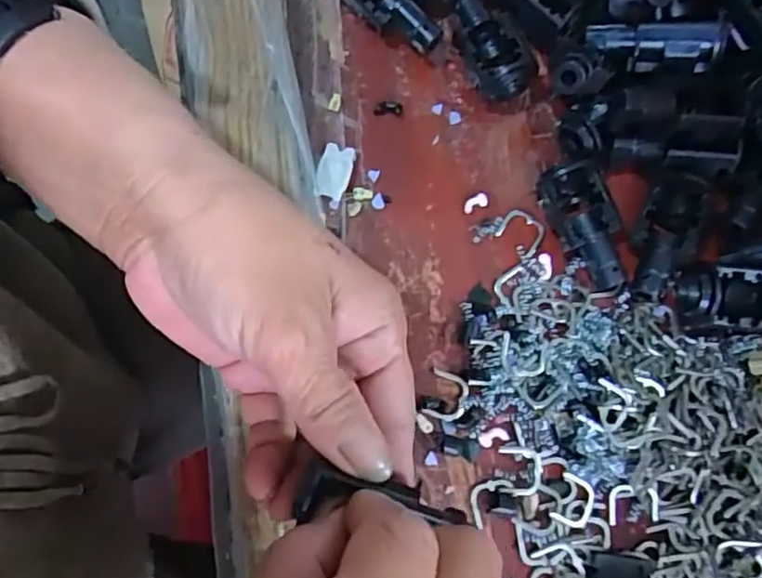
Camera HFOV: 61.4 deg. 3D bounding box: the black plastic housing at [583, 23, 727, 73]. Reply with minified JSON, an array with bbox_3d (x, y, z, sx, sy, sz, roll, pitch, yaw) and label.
[{"bbox_3d":[0.111,-0.099,0.263,0.051,0.018,0.012,12,76,20],"label":"black plastic housing"}]

